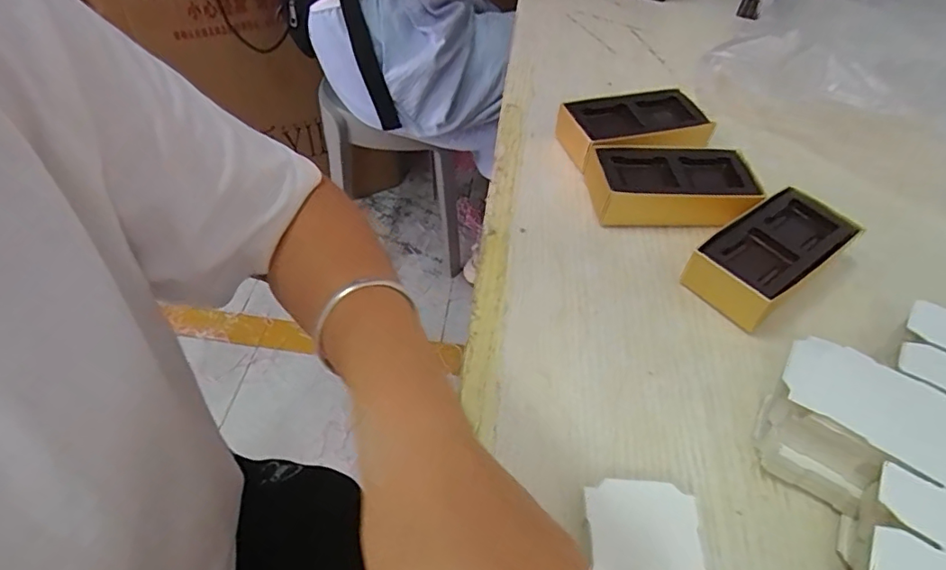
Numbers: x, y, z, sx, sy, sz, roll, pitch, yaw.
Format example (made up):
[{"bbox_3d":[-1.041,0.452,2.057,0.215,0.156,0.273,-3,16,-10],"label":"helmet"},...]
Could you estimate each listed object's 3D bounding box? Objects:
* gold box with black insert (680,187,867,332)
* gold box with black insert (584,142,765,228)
[{"bbox_3d":[0.200,-0.020,0.356,0.110,0.033,0.056,-30,58,-25],"label":"gold box with black insert"},{"bbox_3d":[0.144,-0.072,0.394,0.119,0.034,0.070,1,50,-3],"label":"gold box with black insert"}]

